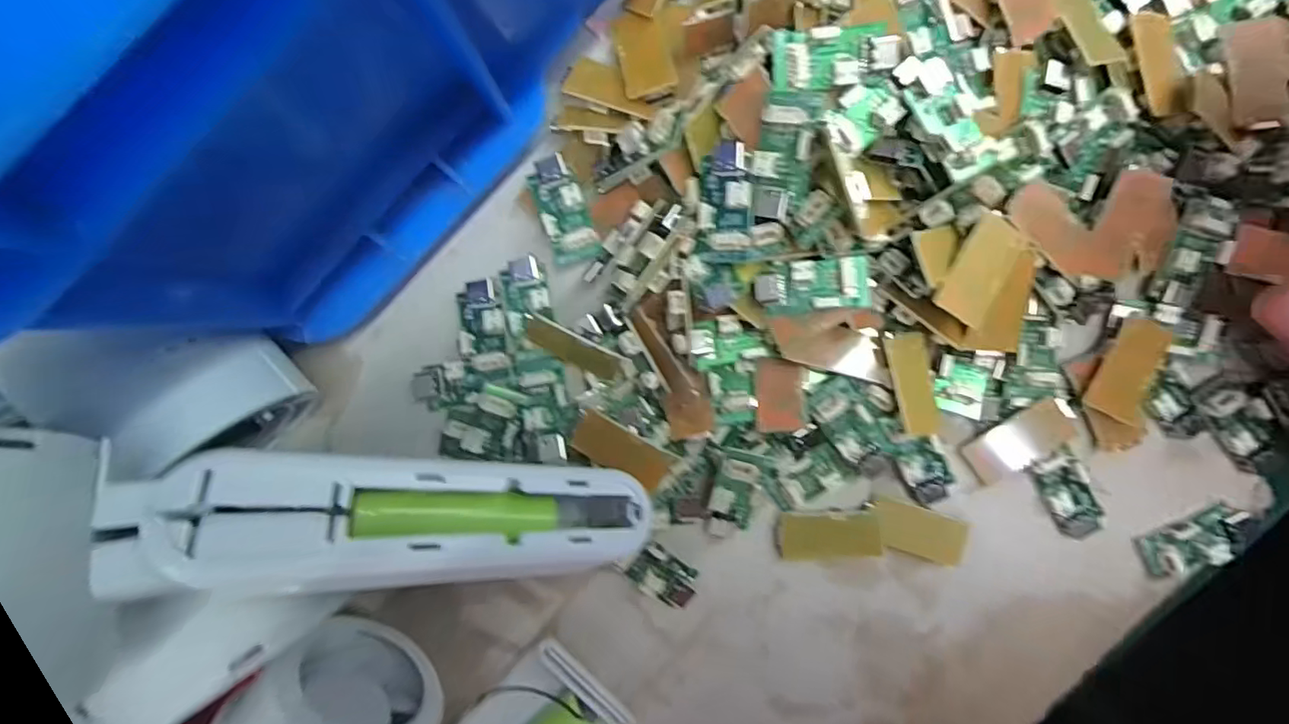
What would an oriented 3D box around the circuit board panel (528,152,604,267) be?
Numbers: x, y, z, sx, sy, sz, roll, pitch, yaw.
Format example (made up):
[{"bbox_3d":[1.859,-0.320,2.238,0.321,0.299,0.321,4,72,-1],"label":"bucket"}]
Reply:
[{"bbox_3d":[-0.025,-0.047,0.172,0.015,0.006,0.032,-19,91,0],"label":"circuit board panel"}]

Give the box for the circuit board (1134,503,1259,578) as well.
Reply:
[{"bbox_3d":[0.170,0.055,0.174,0.031,0.005,0.014,-25,91,0],"label":"circuit board"}]

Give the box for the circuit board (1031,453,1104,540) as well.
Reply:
[{"bbox_3d":[0.133,0.042,0.176,0.015,0.006,0.028,-29,91,0],"label":"circuit board"}]

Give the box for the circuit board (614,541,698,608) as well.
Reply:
[{"bbox_3d":[0.005,0.068,0.178,0.025,0.008,0.014,40,91,-1],"label":"circuit board"}]

